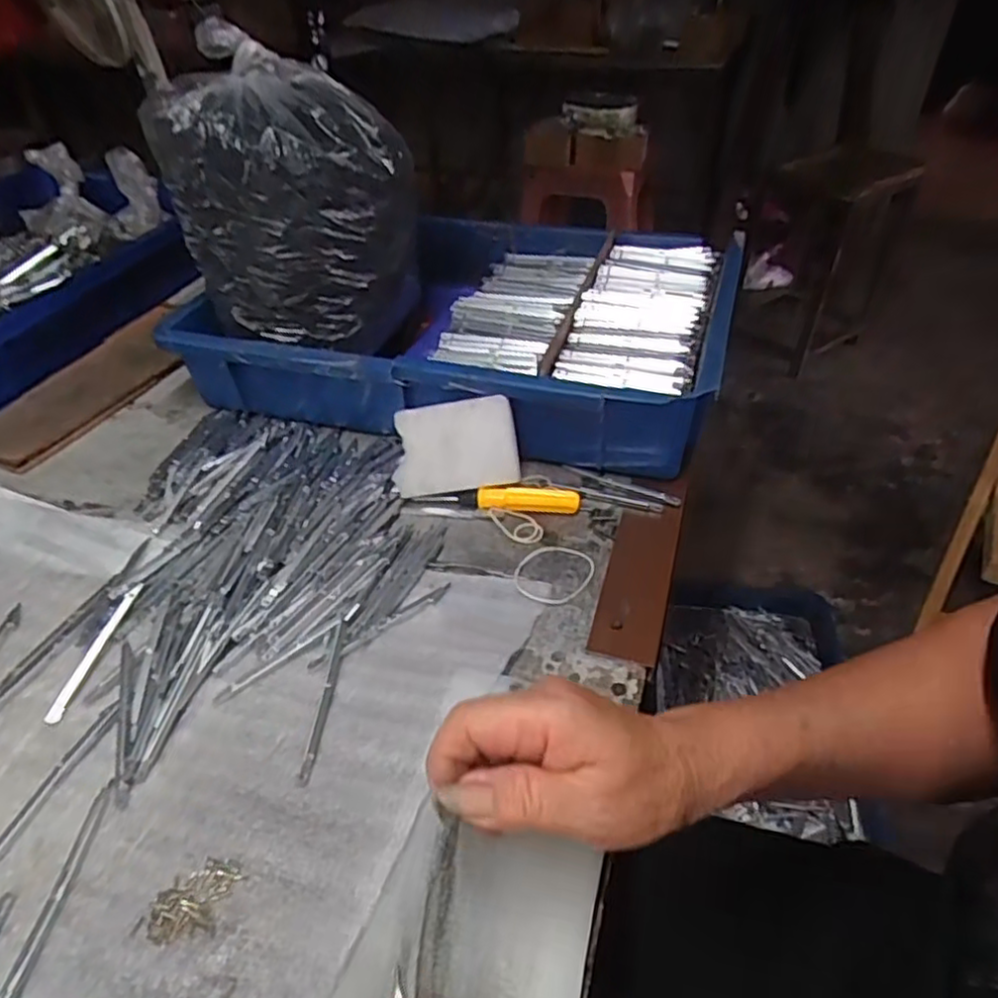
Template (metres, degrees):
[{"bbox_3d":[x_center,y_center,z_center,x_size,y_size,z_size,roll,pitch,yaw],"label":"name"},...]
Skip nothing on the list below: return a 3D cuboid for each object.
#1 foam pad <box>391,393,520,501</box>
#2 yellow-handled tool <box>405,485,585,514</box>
[{"bbox_3d":[-0.032,-0.037,0.486,0.086,0.061,0.005,-7,11,10],"label":"foam pad"},{"bbox_3d":[-0.001,-0.001,0.487,0.113,0.017,0.017,1,40,3],"label":"yellow-handled tool"}]

